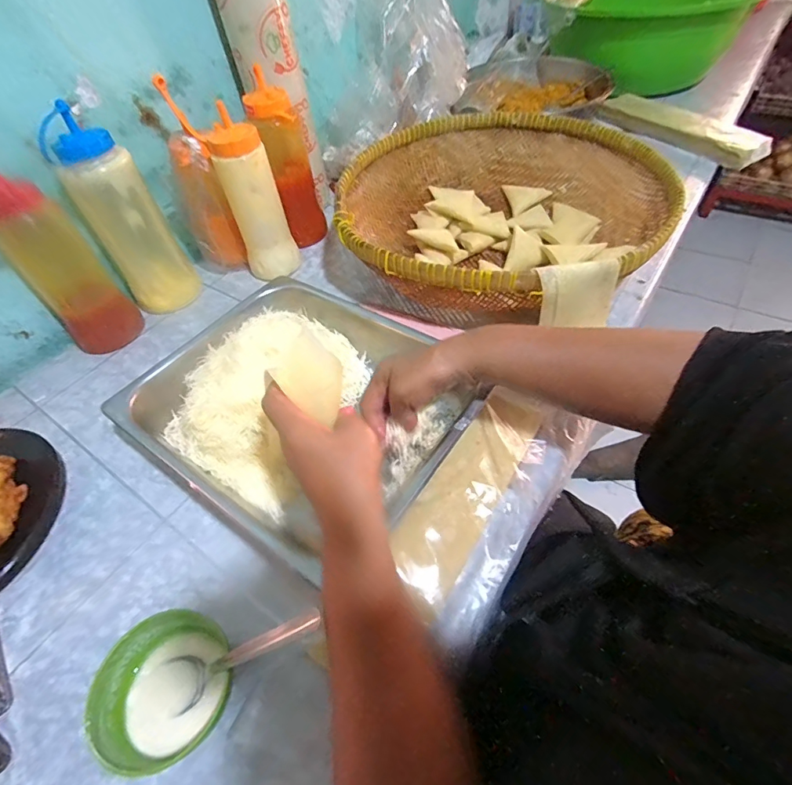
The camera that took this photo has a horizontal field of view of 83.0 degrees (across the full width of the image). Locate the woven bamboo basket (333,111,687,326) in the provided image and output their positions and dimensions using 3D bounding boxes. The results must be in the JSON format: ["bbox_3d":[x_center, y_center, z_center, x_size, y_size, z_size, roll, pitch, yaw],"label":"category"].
[{"bbox_3d":[0.137,-0.250,0.623,0.433,0.106,0.413,-31,54,-19],"label":"woven bamboo basket"}]

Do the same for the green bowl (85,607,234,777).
[{"bbox_3d":[-0.165,0.210,0.321,0.085,0.044,0.088,-27,52,-16],"label":"green bowl"}]

